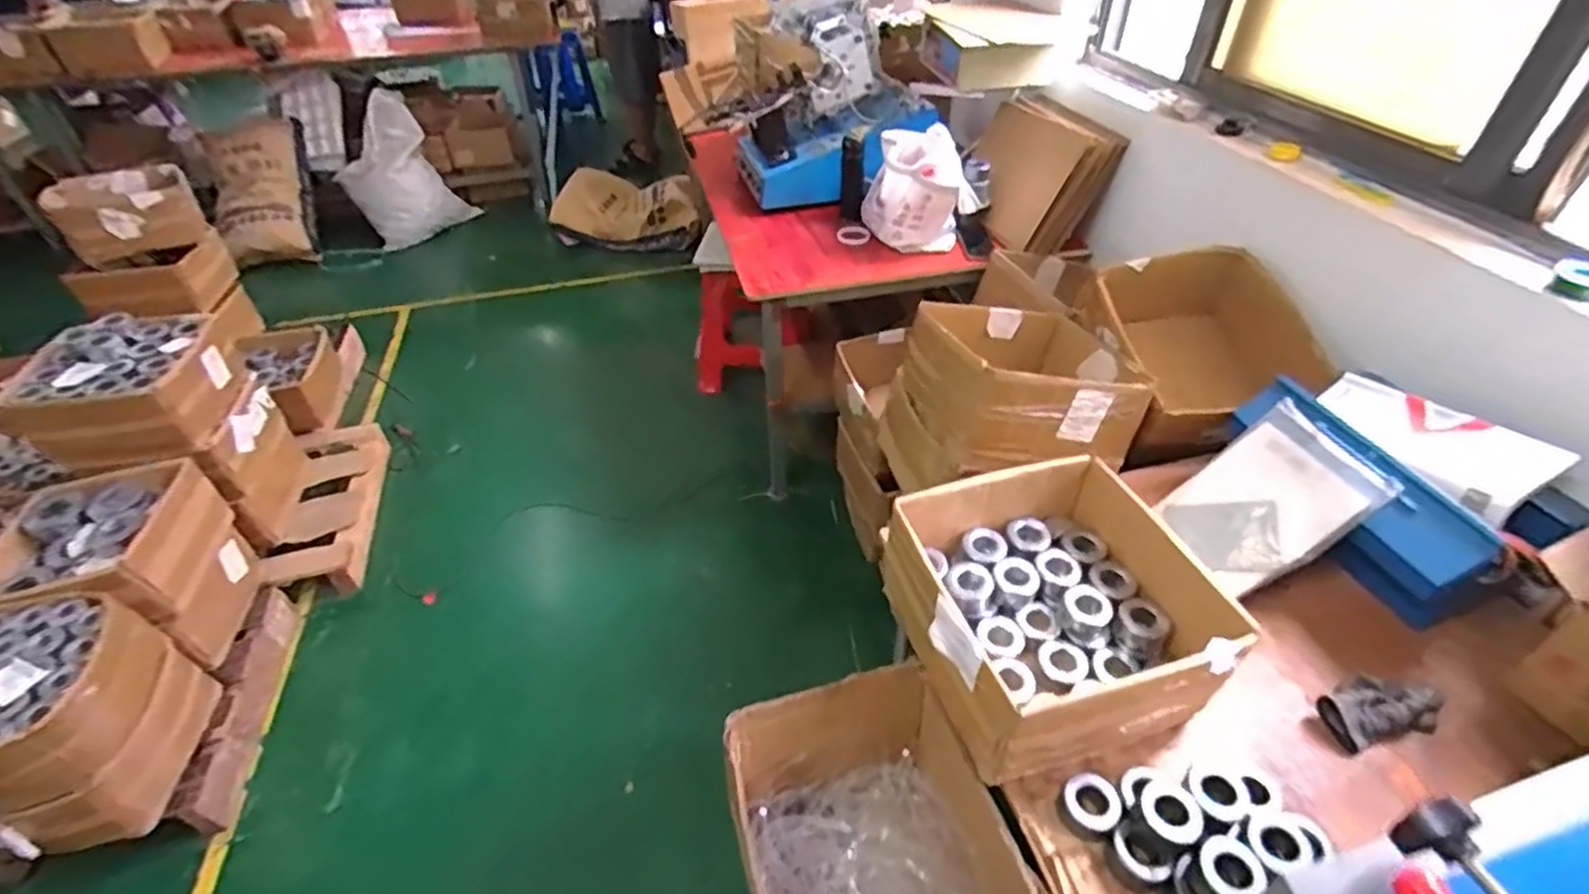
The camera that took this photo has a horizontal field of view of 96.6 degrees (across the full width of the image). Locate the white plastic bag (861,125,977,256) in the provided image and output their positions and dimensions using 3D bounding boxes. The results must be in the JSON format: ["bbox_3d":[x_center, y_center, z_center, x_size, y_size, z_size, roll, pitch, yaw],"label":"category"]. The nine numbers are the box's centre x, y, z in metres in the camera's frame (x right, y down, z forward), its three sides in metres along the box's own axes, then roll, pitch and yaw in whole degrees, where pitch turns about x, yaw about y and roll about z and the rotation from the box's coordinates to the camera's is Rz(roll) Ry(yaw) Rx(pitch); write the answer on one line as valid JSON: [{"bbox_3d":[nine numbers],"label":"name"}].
[{"bbox_3d":[0.307,-0.636,1.770,0.251,0.245,0.179,-1,42,0],"label":"white plastic bag"}]

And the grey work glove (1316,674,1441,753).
[{"bbox_3d":[0.731,0.324,0.883,0.141,0.033,0.073,-9,42,-8],"label":"grey work glove"}]

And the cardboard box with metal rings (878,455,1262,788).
[{"bbox_3d":[0.335,0.201,0.917,0.353,0.152,0.329,-13,43,-12],"label":"cardboard box with metal rings"}]

